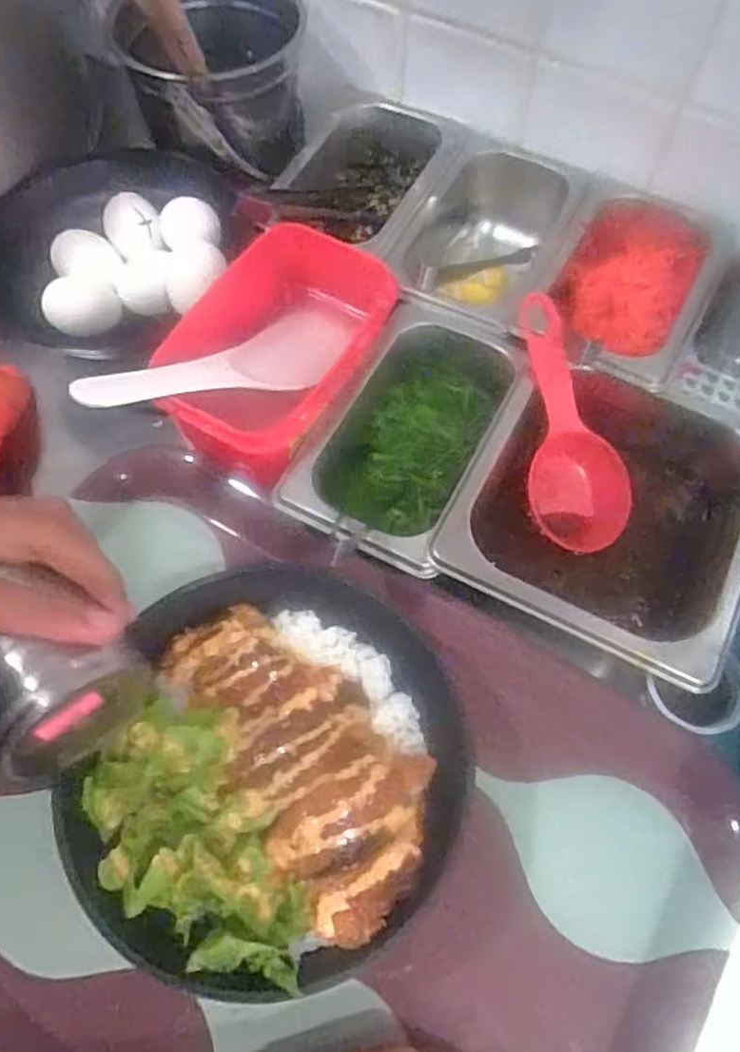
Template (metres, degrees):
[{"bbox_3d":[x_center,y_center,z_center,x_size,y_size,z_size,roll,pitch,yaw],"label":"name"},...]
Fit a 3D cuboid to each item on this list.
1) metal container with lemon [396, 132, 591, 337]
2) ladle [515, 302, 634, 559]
[{"bbox_3d":[0.084,-0.197,0.535,0.104,0.076,0.170,24,65,11],"label":"metal container with lemon"},{"bbox_3d":[0.118,-0.062,0.447,0.052,0.028,0.155,-11,87,-7],"label":"ladle"}]

